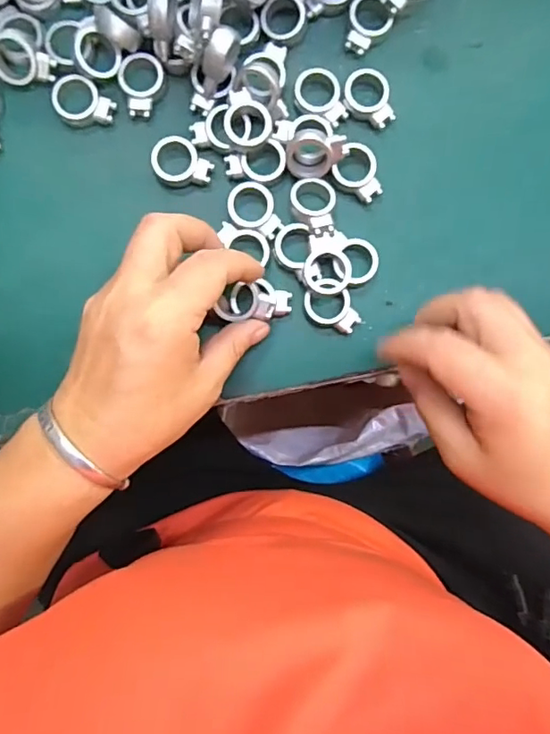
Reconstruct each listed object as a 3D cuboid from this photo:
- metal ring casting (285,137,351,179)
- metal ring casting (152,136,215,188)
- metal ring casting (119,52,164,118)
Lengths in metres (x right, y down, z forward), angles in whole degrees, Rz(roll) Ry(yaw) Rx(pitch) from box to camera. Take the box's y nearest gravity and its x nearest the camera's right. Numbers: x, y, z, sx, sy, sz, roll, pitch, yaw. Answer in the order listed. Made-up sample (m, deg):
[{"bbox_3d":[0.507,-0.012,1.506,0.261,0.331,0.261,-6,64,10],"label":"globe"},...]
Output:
[{"bbox_3d":[0.023,-0.117,0.297,0.033,0.008,0.021,7,122,3],"label":"metal ring casting"},{"bbox_3d":[-0.052,-0.116,0.301,0.033,0.009,0.025,3,89,-2],"label":"metal ring casting"},{"bbox_3d":[-0.076,-0.160,0.301,0.024,0.007,0.034,1,89,-2],"label":"metal ring casting"}]

